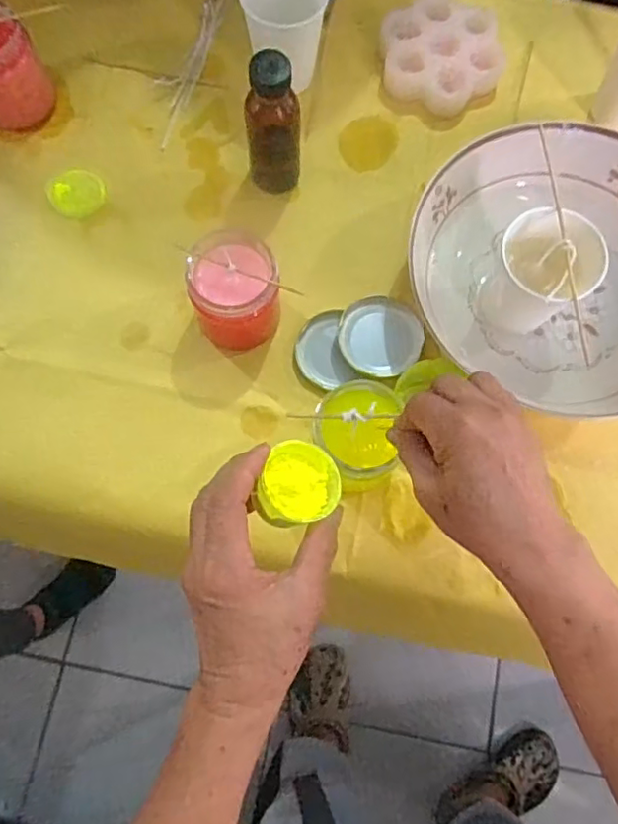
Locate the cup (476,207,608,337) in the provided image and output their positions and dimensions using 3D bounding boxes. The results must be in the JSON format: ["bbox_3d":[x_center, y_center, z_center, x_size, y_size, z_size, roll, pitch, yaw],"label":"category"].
[{"bbox_3d":[0.168,-0.101,0.448,0.067,0.093,0.070,0,77,0],"label":"cup"}]

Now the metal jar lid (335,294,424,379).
[{"bbox_3d":[0.060,-0.061,0.489,0.069,0.016,0.068,0,77,0],"label":"metal jar lid"}]

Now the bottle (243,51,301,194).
[{"bbox_3d":[-0.028,-0.221,0.468,0.041,0.108,0.041,-3,77,-1],"label":"bottle"}]

